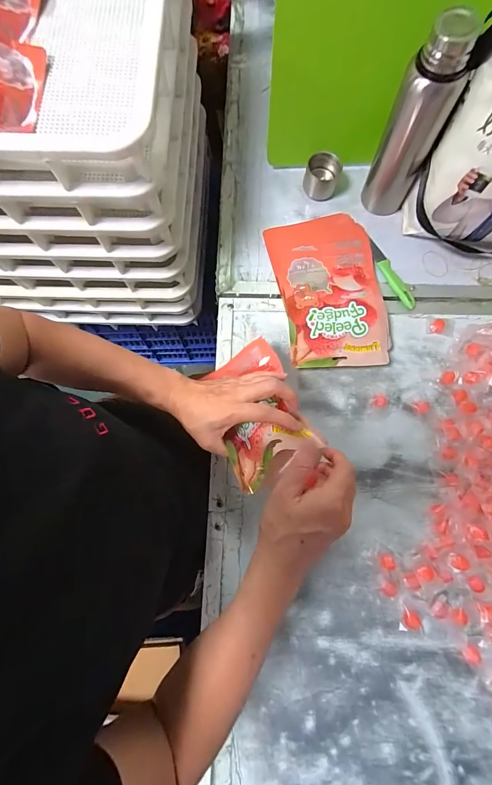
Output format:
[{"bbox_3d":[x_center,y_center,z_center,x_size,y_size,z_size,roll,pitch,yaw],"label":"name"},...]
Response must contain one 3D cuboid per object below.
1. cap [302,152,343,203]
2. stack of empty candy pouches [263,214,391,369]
[{"bbox_3d":[0.139,-0.396,0.615,0.060,0.052,0.054,16,77,5],"label":"cap"},{"bbox_3d":[0.146,-0.184,0.591,0.176,0.035,0.298,-9,76,-2],"label":"stack of empty candy pouches"}]

